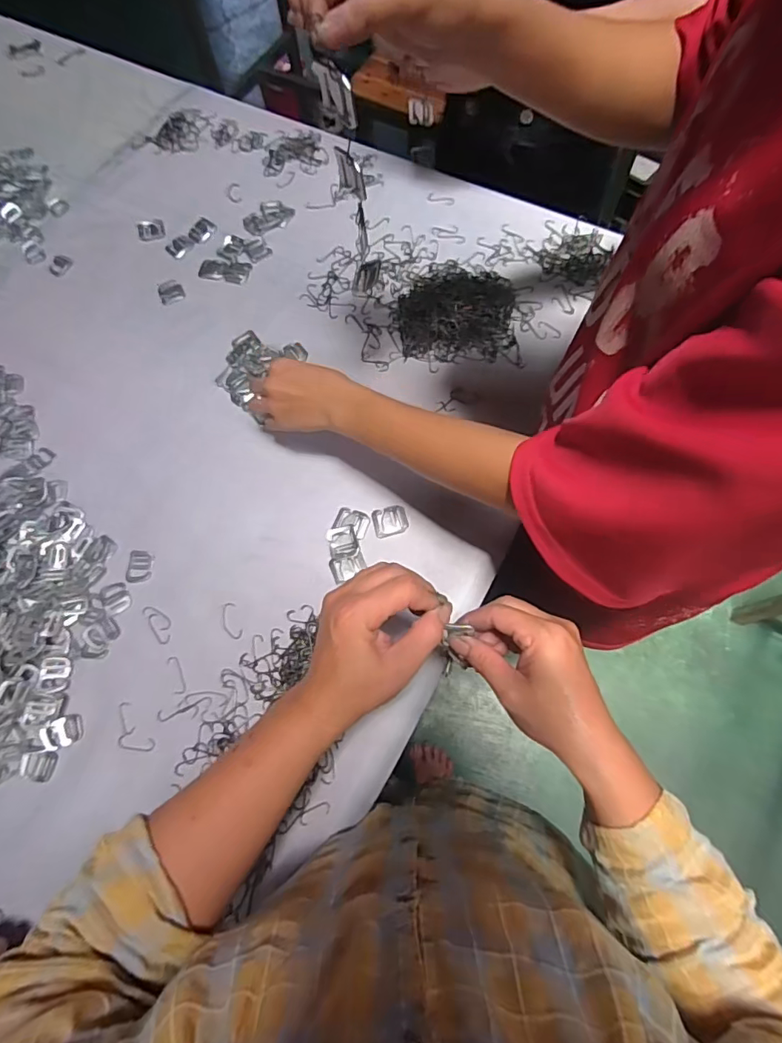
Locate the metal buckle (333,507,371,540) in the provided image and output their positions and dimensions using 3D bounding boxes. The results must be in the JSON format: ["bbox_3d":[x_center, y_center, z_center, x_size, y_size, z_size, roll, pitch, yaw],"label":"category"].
[{"bbox_3d":[-0.041,0.000,0.521,0.035,0.004,0.028,17,72,8],"label":"metal buckle"}]

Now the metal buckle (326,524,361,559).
[{"bbox_3d":[-0.049,0.022,0.513,0.030,0.004,0.035,-13,71,-3],"label":"metal buckle"}]

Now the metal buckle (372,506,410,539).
[{"bbox_3d":[0.000,-0.001,0.521,0.037,0.004,0.031,-13,71,-2],"label":"metal buckle"}]

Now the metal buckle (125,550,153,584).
[{"bbox_3d":[-0.263,0.047,0.519,0.027,0.004,0.034,4,71,4],"label":"metal buckle"}]

